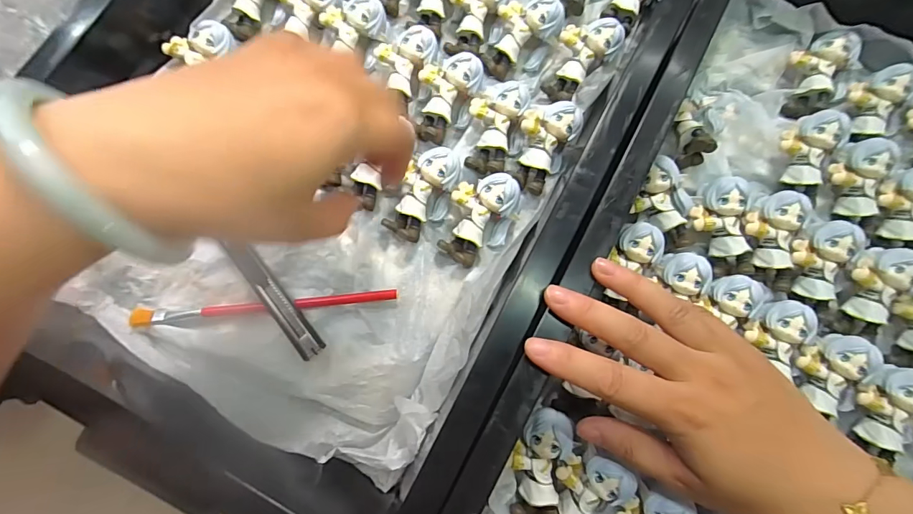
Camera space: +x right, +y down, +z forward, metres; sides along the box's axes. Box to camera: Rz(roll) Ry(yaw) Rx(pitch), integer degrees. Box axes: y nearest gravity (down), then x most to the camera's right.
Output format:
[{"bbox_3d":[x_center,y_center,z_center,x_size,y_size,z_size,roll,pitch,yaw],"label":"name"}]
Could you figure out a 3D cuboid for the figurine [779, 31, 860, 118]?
[{"bbox_3d":[0.250,-0.125,0.299,0.035,0.024,0.059,24,97,4],"label":"figurine"}]

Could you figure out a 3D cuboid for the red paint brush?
[{"bbox_3d":[-0.120,0.032,0.271,0.165,0.004,0.011,-4,80,-1],"label":"red paint brush"}]

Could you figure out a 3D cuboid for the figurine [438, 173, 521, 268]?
[{"bbox_3d":[0.014,-0.023,0.271,0.039,0.024,0.058,20,80,3],"label":"figurine"}]

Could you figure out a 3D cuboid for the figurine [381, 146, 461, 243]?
[{"bbox_3d":[-0.020,-0.039,0.274,0.031,0.024,0.059,24,80,4],"label":"figurine"}]

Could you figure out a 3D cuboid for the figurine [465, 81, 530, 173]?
[{"bbox_3d":[0.027,-0.083,0.285,0.036,0.024,0.058,10,80,1],"label":"figurine"}]

